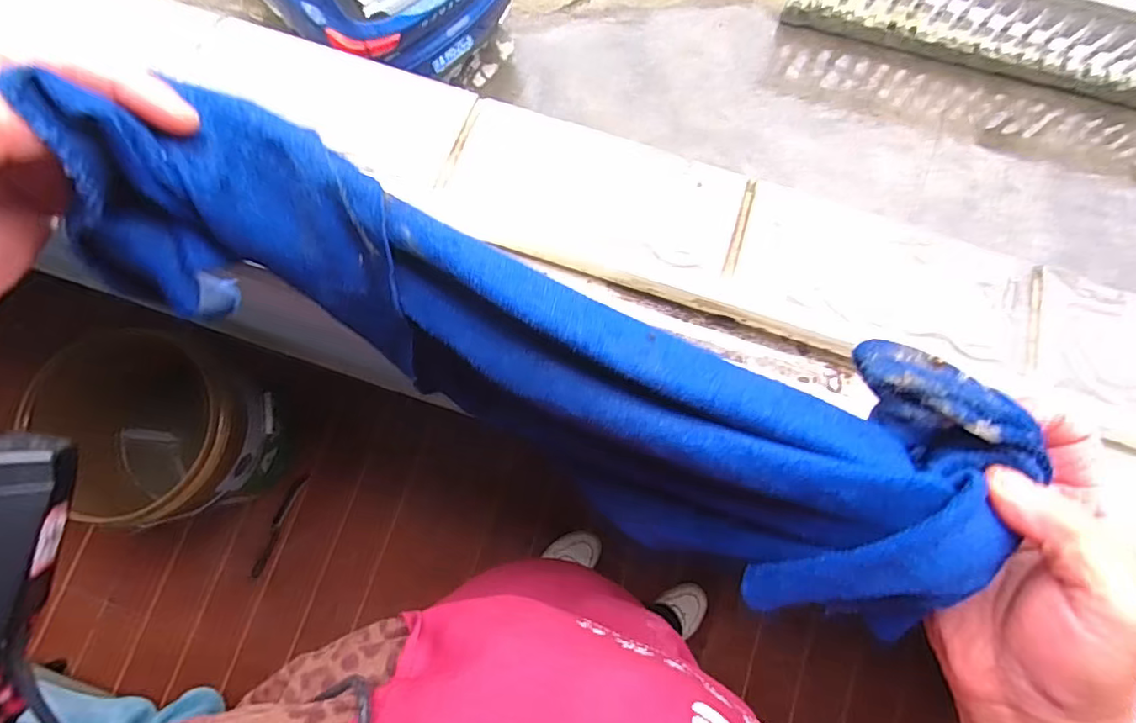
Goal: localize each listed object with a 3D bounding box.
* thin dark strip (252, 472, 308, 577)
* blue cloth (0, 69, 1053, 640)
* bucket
[{"bbox_3d":[-0.617,0.347,1.219,0.028,0.009,0.227,23,79,5],"label":"thin dark strip"},{"bbox_3d":[-0.002,0.000,0.221,0.334,0.099,0.095,24,79,-1],"label":"blue cloth"},{"bbox_3d":[-0.706,0.137,1.070,0.308,0.388,0.319,0,78,0],"label":"bucket"}]

